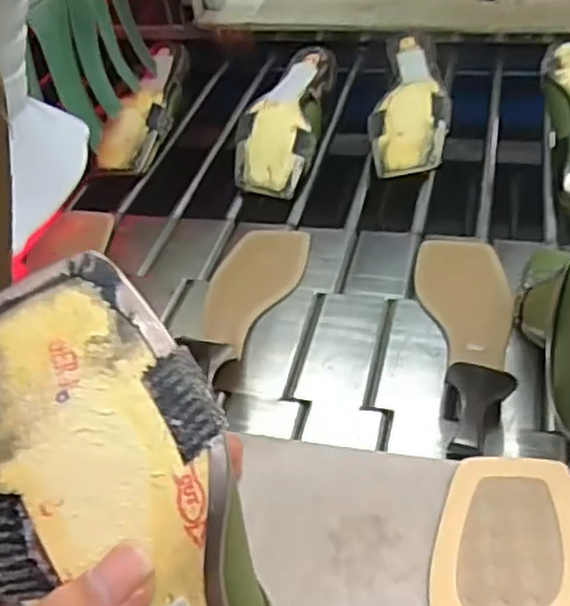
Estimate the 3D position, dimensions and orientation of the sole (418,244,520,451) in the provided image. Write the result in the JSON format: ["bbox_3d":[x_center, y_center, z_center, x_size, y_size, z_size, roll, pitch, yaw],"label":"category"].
[{"bbox_3d":[0.153,0.012,0.578,0.073,0.043,0.247,-3,42,5],"label":"sole"}]

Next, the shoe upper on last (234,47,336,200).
[{"bbox_3d":[0.001,-0.207,0.818,0.085,0.067,0.221,3,43,12],"label":"shoe upper on last"}]

